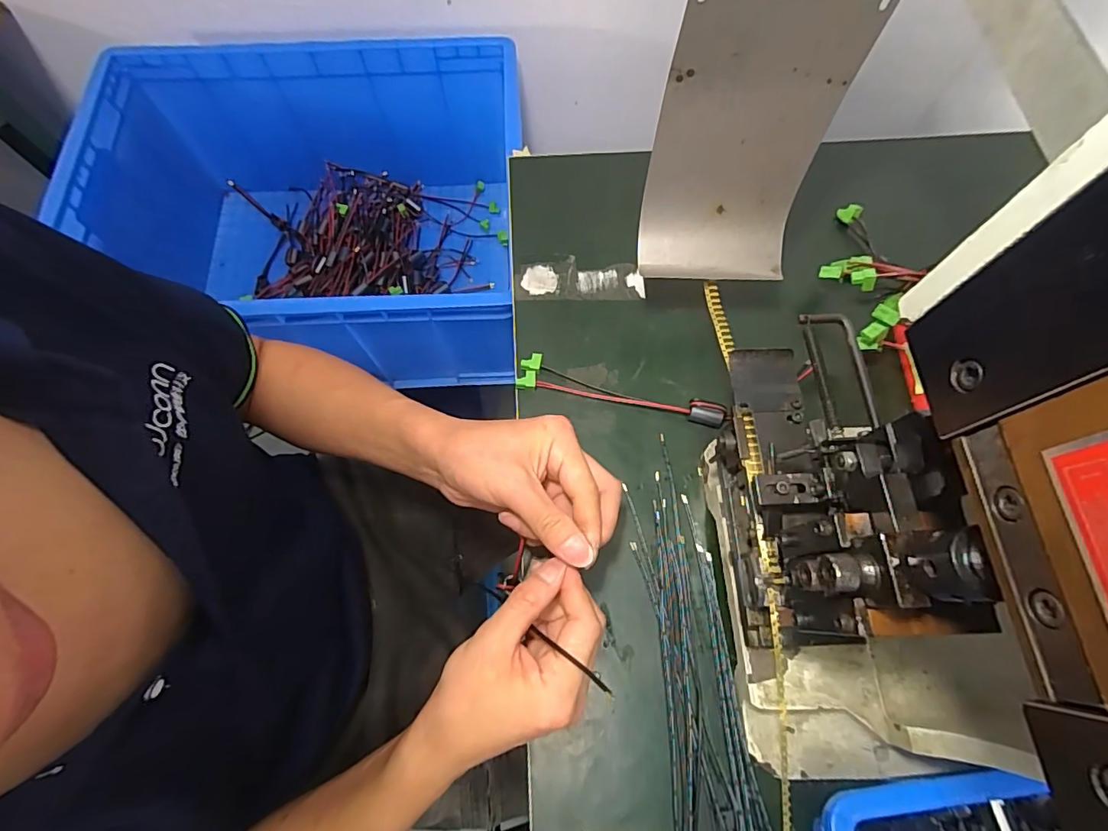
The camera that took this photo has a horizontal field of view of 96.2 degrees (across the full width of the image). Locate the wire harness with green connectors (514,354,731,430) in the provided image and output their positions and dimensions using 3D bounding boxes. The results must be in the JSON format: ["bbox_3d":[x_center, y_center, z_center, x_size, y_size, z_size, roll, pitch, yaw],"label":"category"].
[{"bbox_3d":[0.059,-0.024,0.443,0.183,0.021,0.031,12,71,5],"label":"wire harness with green connectors"}]

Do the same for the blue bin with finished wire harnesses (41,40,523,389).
[{"bbox_3d":[-0.302,-0.248,0.690,0.527,0.234,0.421,-5,70,-2],"label":"blue bin with finished wire harnesses"}]

